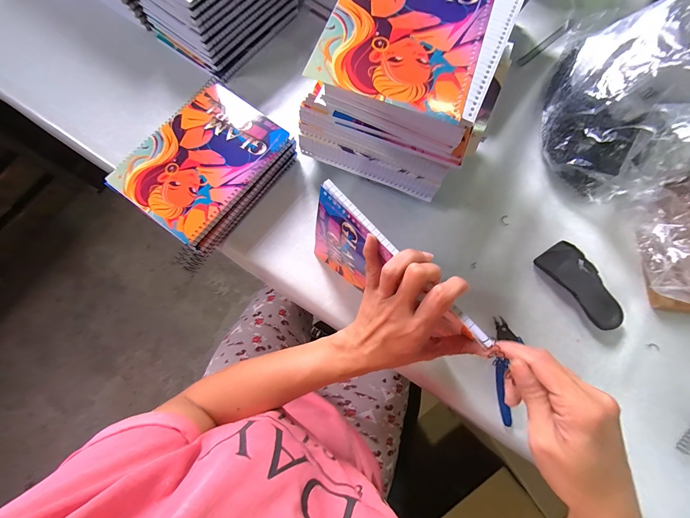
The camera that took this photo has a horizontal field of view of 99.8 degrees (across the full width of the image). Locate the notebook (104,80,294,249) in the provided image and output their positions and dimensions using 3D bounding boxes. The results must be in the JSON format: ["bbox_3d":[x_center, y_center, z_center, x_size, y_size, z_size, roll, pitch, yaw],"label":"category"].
[{"bbox_3d":[-0.187,-0.134,0.384,0.147,0.017,0.198,35,78,8],"label":"notebook"}]

